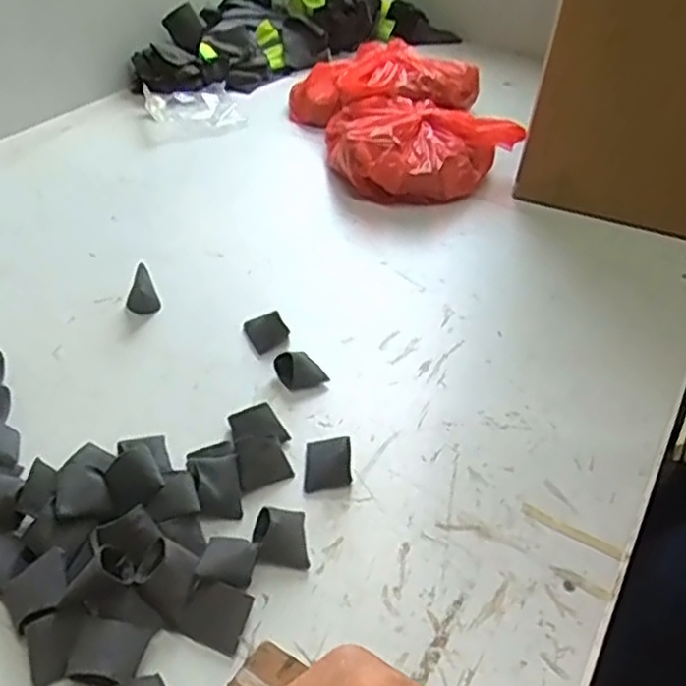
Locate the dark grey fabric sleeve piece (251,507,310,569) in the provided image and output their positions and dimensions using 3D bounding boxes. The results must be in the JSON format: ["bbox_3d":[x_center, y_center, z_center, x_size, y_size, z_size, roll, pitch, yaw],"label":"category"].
[{"bbox_3d":[-0.043,0.131,0.490,0.035,0.028,0.043,-2,41,-9],"label":"dark grey fabric sleeve piece"}]

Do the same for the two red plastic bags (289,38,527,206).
[{"bbox_3d":[0.087,-0.310,0.964,0.265,0.081,0.345,-11,44,-19],"label":"two red plastic bags"}]

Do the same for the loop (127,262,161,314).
[{"bbox_3d":[-0.193,-0.051,0.683,0.030,0.035,0.034,-9,43,-17],"label":"loop"}]

